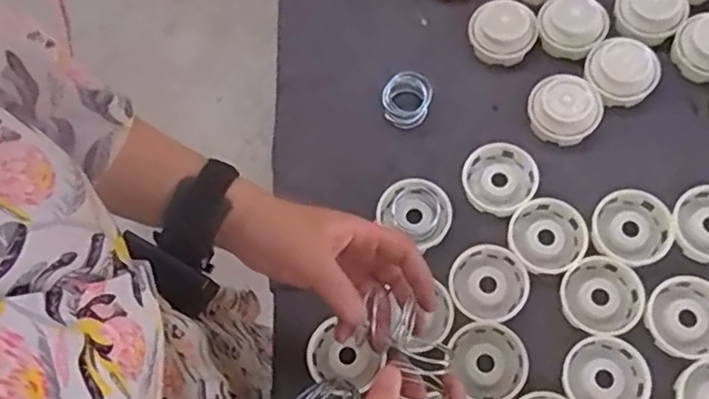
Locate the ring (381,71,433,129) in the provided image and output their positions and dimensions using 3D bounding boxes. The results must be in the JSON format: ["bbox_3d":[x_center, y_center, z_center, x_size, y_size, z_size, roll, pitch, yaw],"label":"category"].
[{"bbox_3d":[0.049,-0.090,0.594,0.041,0.035,0.042,-3,70,7],"label":"ring"}]

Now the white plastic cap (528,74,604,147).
[{"bbox_3d":[0.184,-0.082,0.569,0.056,0.037,0.060,-3,70,7],"label":"white plastic cap"}]

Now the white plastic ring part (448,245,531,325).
[{"bbox_3d":[0.110,0.070,0.536,0.063,0.012,0.061,-3,70,7],"label":"white plastic ring part"}]

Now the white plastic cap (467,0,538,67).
[{"bbox_3d":[0.139,-0.156,0.608,0.061,0.036,0.055,24,74,16],"label":"white plastic cap"}]

